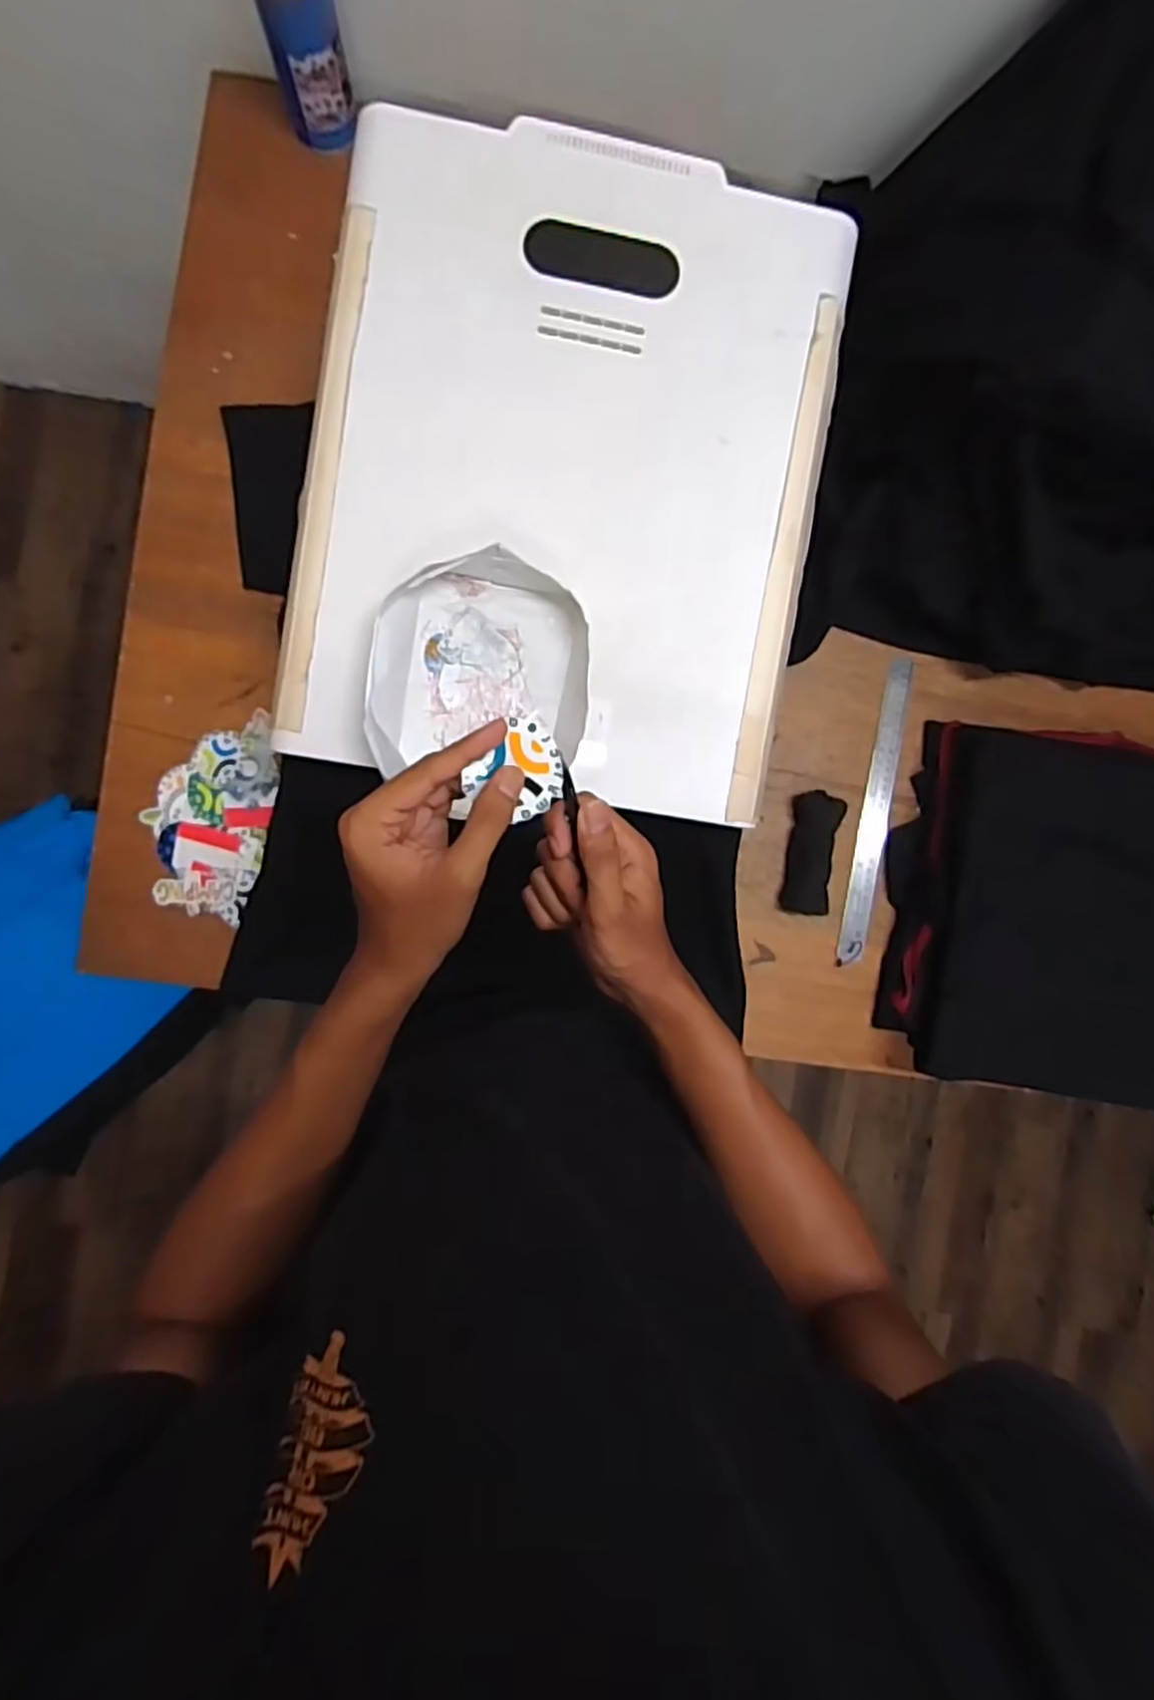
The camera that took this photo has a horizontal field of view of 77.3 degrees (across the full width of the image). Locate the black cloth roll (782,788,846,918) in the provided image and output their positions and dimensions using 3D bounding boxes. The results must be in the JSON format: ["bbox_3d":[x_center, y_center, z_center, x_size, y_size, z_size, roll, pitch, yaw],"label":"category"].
[{"bbox_3d":[0.246,0.004,0.753,0.047,0.021,0.125,9,91,-6],"label":"black cloth roll"}]

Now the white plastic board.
[{"bbox_3d":[-0.006,-0.299,0.573,0.399,0.023,0.496,9,91,-6],"label":"white plastic board"}]

